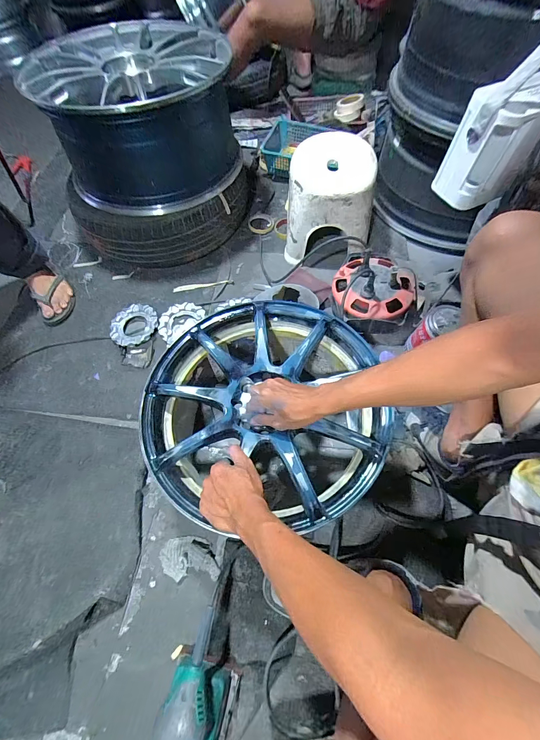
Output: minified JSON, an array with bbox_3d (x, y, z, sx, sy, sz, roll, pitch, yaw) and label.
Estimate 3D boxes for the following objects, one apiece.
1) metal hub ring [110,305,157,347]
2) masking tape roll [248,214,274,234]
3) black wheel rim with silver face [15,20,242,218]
[{"bbox_3d":[-0.391,-0.131,0.895,0.135,0.012,0.134,-12,64,-2],"label":"metal hub ring"},{"bbox_3d":[-0.031,-0.501,1.062,0.085,0.019,0.087,-1,64,3],"label":"masking tape roll"},{"bbox_3d":[-0.343,-0.678,0.844,0.443,0.247,0.431,-23,63,-8],"label":"black wheel rim with silver face"}]

